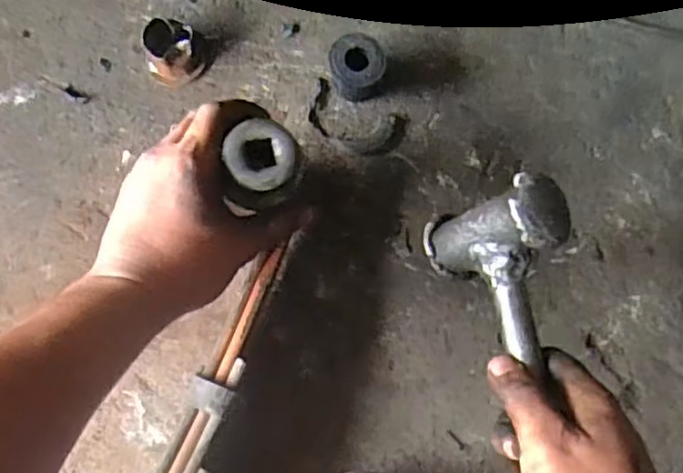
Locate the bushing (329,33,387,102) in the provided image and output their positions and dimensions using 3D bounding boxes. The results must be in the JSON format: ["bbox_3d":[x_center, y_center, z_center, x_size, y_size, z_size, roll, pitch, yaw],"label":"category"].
[{"bbox_3d":[0.013,-0.139,0.567,0.046,0.049,0.050,0,79,-1],"label":"bushing"}]

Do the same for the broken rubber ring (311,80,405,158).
[{"bbox_3d":[0.012,-0.099,0.581,0.084,0.007,0.047,25,79,4],"label":"broken rubber ring"}]

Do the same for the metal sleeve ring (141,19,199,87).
[{"bbox_3d":[-0.146,-0.156,0.568,0.041,0.037,0.043,0,79,-1],"label":"metal sleeve ring"}]

